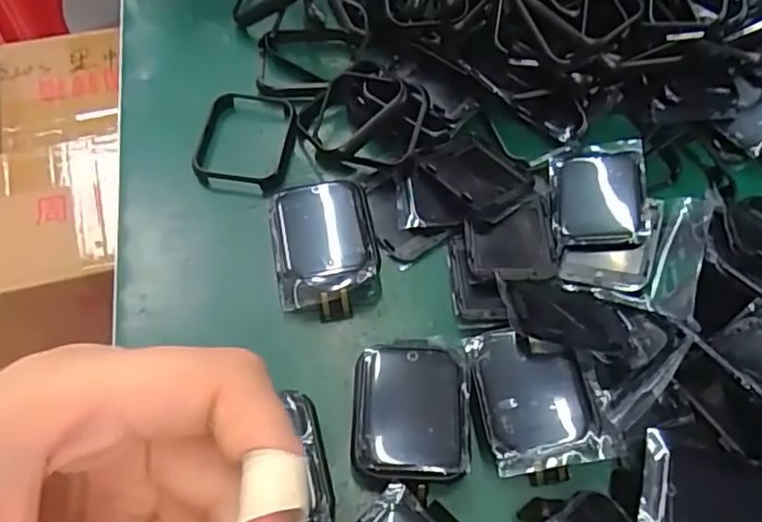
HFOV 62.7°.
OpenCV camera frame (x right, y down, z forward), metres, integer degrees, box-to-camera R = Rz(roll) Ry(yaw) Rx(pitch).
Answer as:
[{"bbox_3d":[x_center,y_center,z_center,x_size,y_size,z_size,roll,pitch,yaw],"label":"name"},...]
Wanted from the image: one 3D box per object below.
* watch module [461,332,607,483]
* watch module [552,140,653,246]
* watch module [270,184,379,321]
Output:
[{"bbox_3d":[0.048,0.045,0.199,0.035,0.013,0.046,-6,63,-4],"label":"watch module"},{"bbox_3d":[0.082,-0.026,0.237,0.033,0.005,0.044,-1,63,17],"label":"watch module"},{"bbox_3d":[-0.020,-0.003,0.228,0.035,0.019,0.047,-9,63,-6],"label":"watch module"}]

